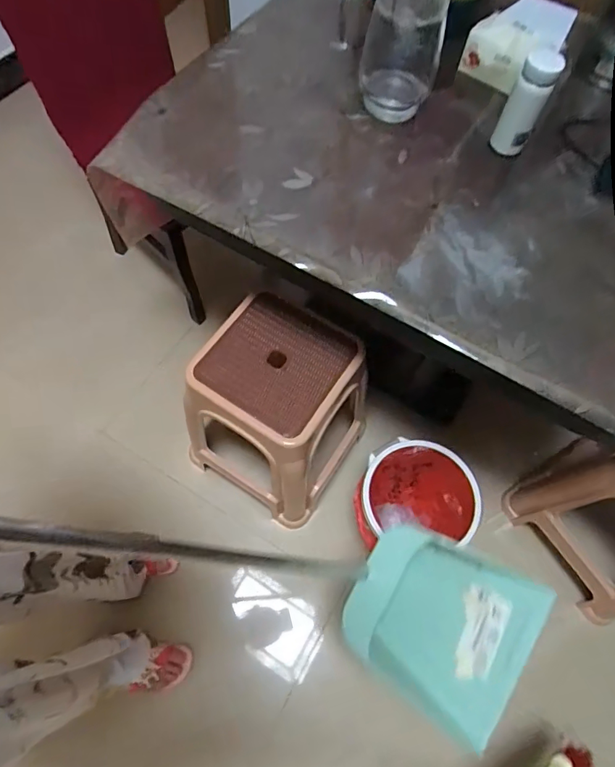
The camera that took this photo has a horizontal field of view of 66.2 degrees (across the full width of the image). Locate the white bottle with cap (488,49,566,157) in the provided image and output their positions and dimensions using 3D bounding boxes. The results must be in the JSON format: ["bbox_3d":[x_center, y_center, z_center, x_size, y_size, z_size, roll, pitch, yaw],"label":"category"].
[{"bbox_3d":[0.330,-0.421,0.722,0.055,0.142,0.052,27,73,11],"label":"white bottle with cap"}]

